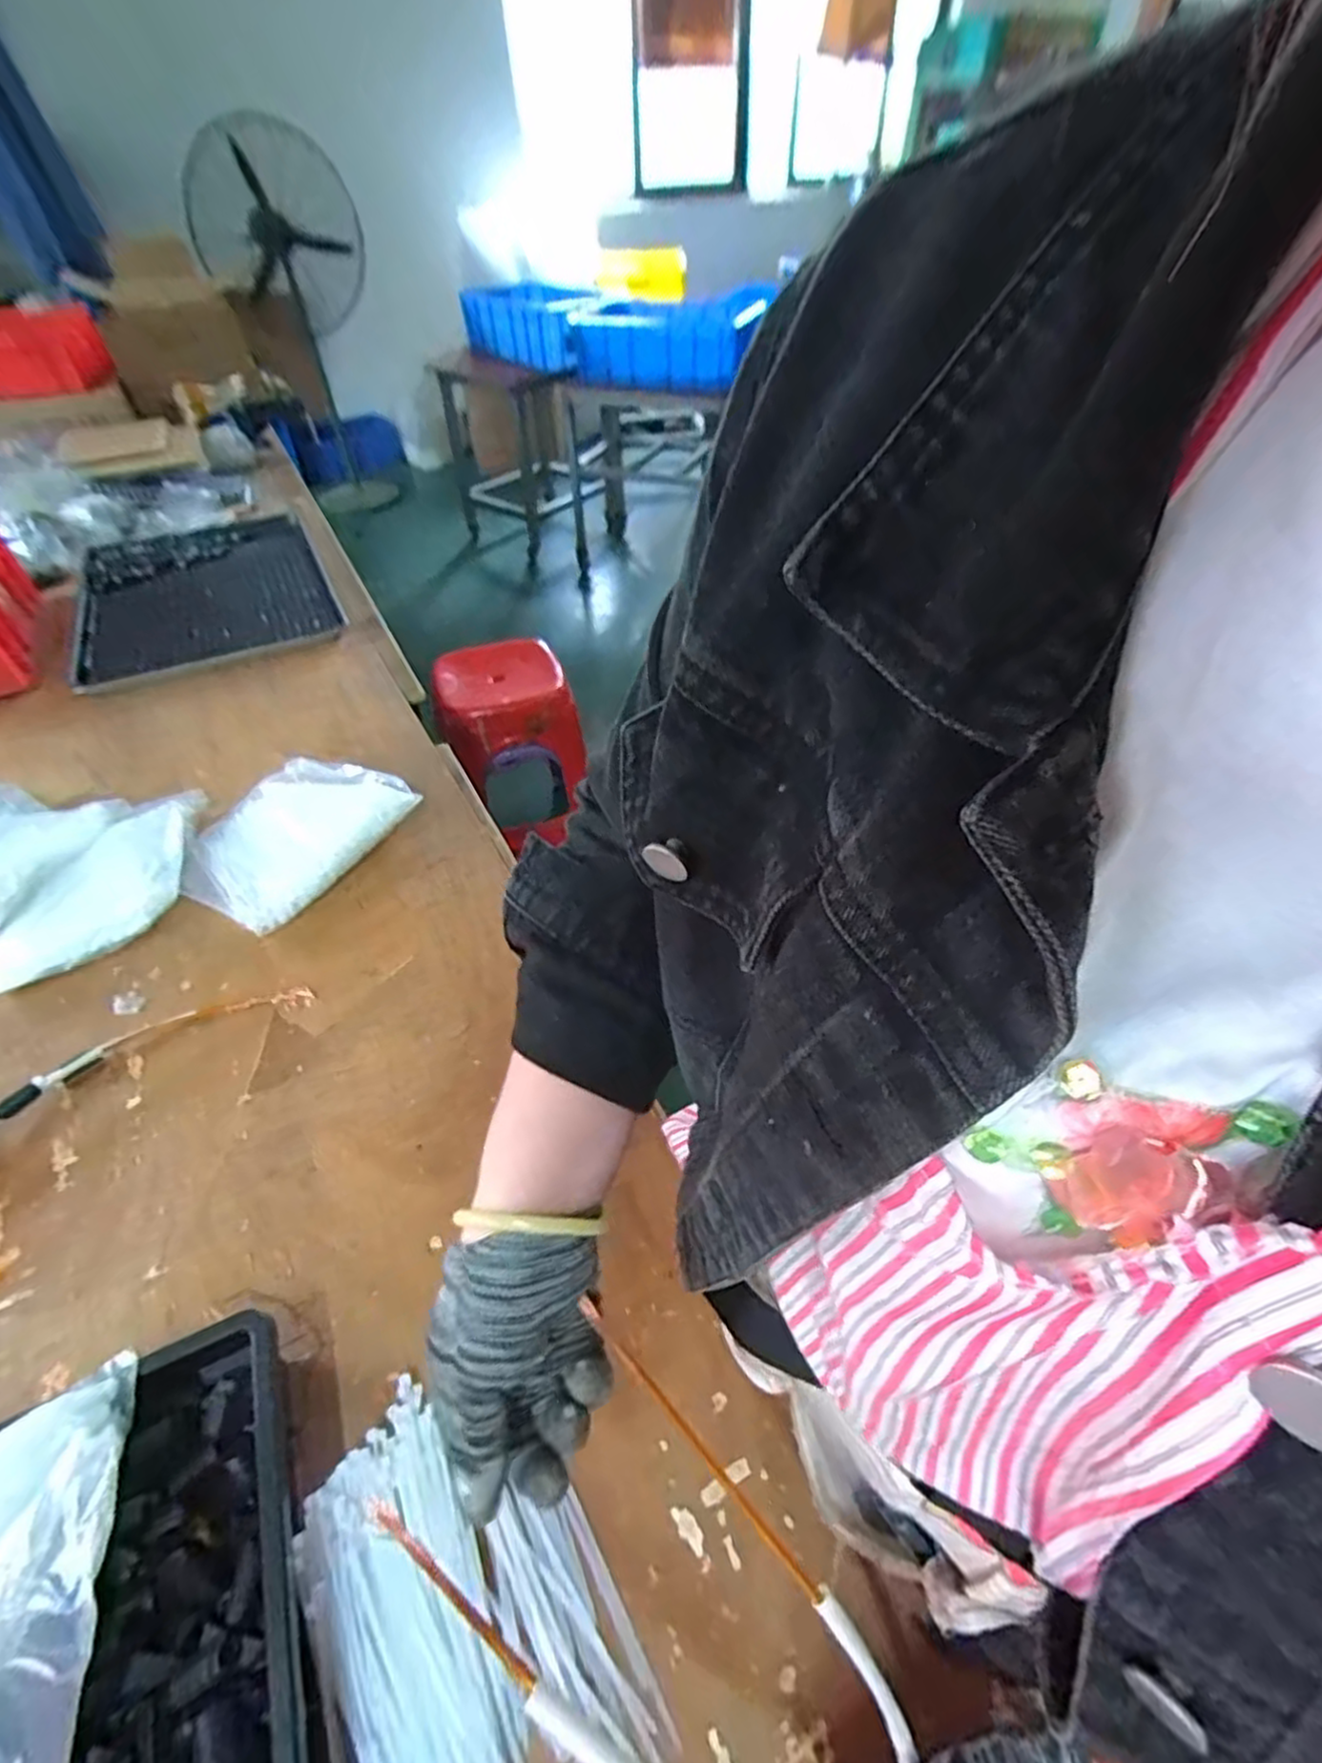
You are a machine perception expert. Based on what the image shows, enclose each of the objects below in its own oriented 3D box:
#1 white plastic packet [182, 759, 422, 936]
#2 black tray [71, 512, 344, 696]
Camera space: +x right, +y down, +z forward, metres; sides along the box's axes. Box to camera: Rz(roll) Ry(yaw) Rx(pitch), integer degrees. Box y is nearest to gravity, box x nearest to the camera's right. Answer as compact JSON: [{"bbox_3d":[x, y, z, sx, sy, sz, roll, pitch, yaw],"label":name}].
[{"bbox_3d":[-0.417,-0.060,0.788,0.203,0.030,0.224,26,52,25],"label":"white plastic packet"},{"bbox_3d":[-0.781,-0.500,1.196,0.381,0.035,0.603,-23,49,-18],"label":"black tray"}]

